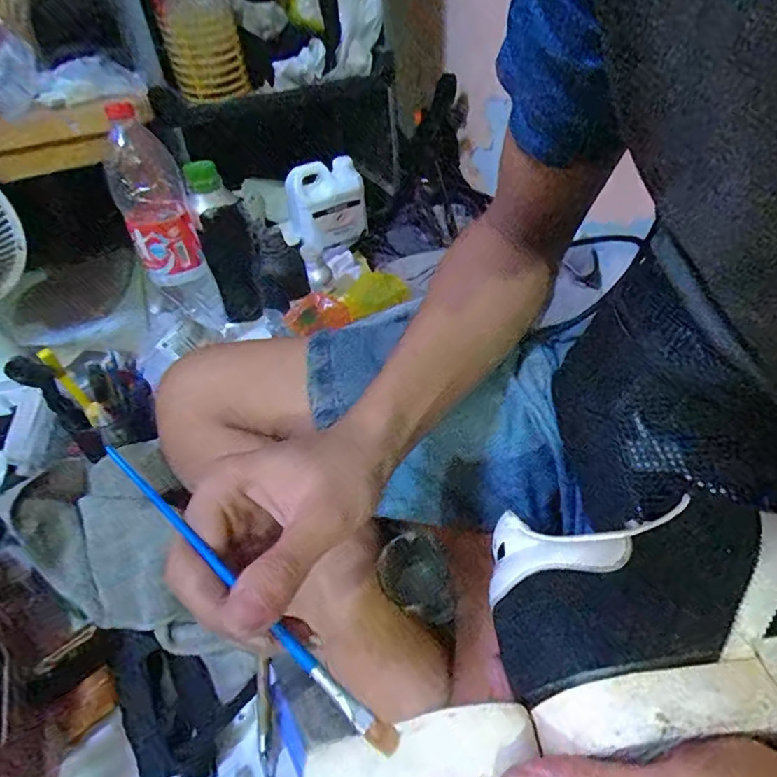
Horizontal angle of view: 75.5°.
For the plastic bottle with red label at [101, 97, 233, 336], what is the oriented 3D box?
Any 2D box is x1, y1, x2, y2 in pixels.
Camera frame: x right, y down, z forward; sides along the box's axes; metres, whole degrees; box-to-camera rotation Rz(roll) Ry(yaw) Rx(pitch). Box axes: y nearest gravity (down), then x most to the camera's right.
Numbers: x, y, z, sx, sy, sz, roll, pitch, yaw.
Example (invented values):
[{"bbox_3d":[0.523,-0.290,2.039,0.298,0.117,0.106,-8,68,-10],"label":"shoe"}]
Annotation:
[{"bbox_3d":[-0.291,-0.201,0.661,0.082,0.293,0.071,-22,43,-19],"label":"plastic bottle with red label"}]

